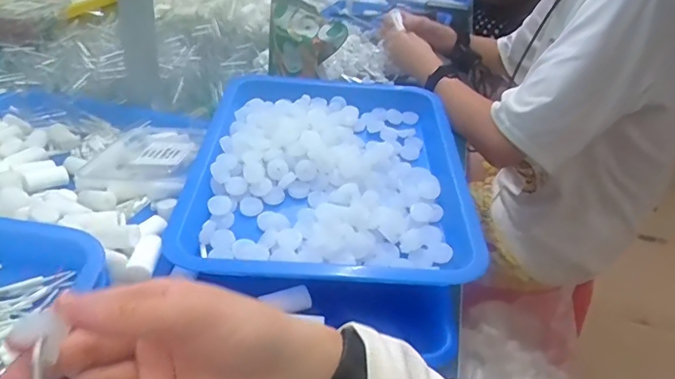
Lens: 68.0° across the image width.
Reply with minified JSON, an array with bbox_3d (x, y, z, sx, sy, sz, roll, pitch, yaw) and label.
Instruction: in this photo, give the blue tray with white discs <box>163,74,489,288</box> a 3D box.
[{"bbox_3d":[-0.006,-0.030,0.517,0.258,0.056,0.319,5,31,-2],"label":"blue tray with white discs"}]

